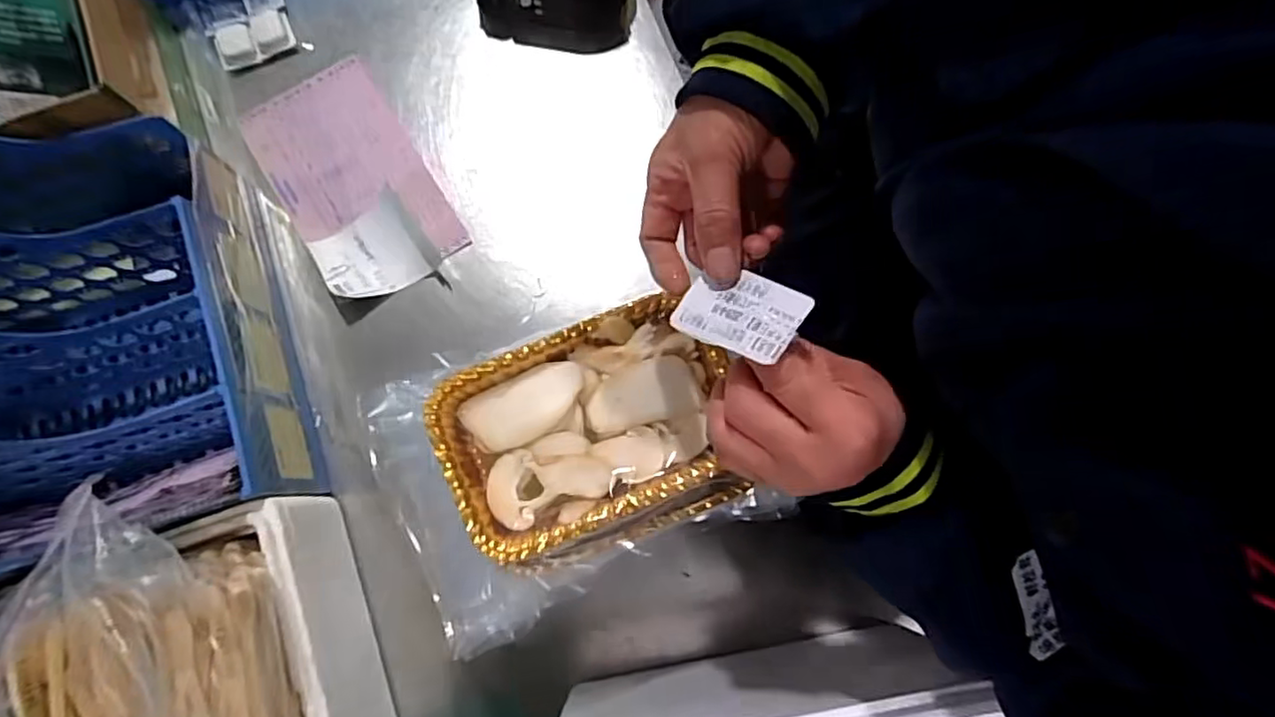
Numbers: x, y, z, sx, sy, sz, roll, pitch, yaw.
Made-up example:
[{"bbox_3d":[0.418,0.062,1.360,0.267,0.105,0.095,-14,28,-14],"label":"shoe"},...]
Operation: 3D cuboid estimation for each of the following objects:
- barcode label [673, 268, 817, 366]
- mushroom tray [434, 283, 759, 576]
[{"bbox_3d":[0.047,-0.022,0.294,0.058,0.004,0.039,25,73,36],"label":"barcode label"},{"bbox_3d":[-0.031,0.051,0.408,0.178,0.030,0.137,-21,80,-5],"label":"mushroom tray"}]

